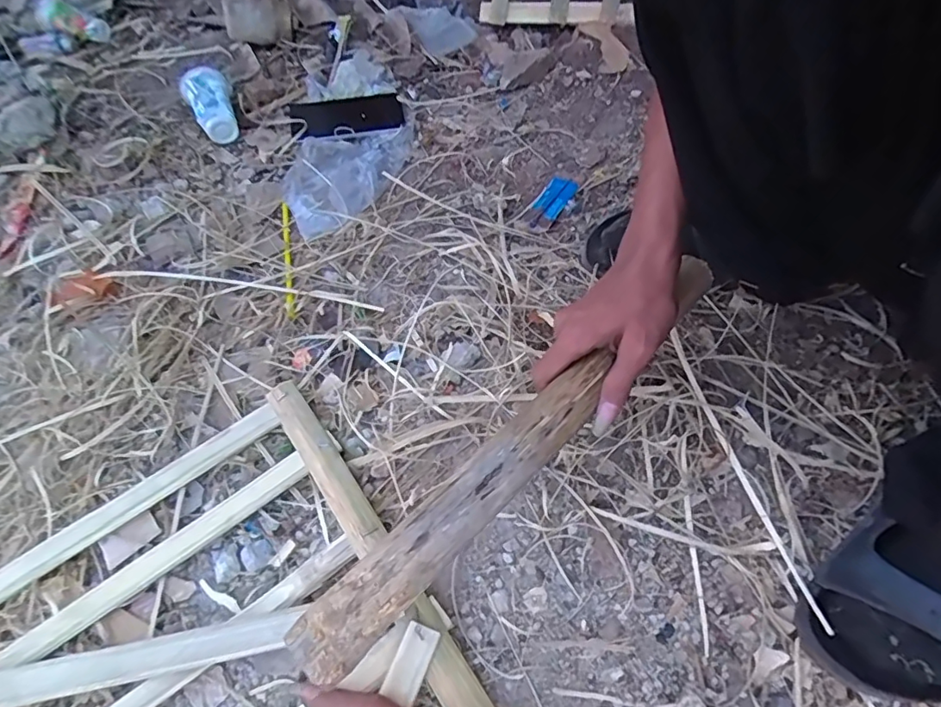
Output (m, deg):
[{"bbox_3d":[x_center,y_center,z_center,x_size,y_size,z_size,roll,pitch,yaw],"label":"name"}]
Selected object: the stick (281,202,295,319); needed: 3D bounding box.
[{"bbox_3d":[-0.221,-0.117,0.627,0.009,0.010,0.185,-14,56,-4],"label":"stick"}]

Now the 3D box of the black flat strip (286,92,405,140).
[{"bbox_3d":[-0.183,-0.351,0.768,0.160,0.012,0.090,-11,55,-13],"label":"black flat strip"}]

